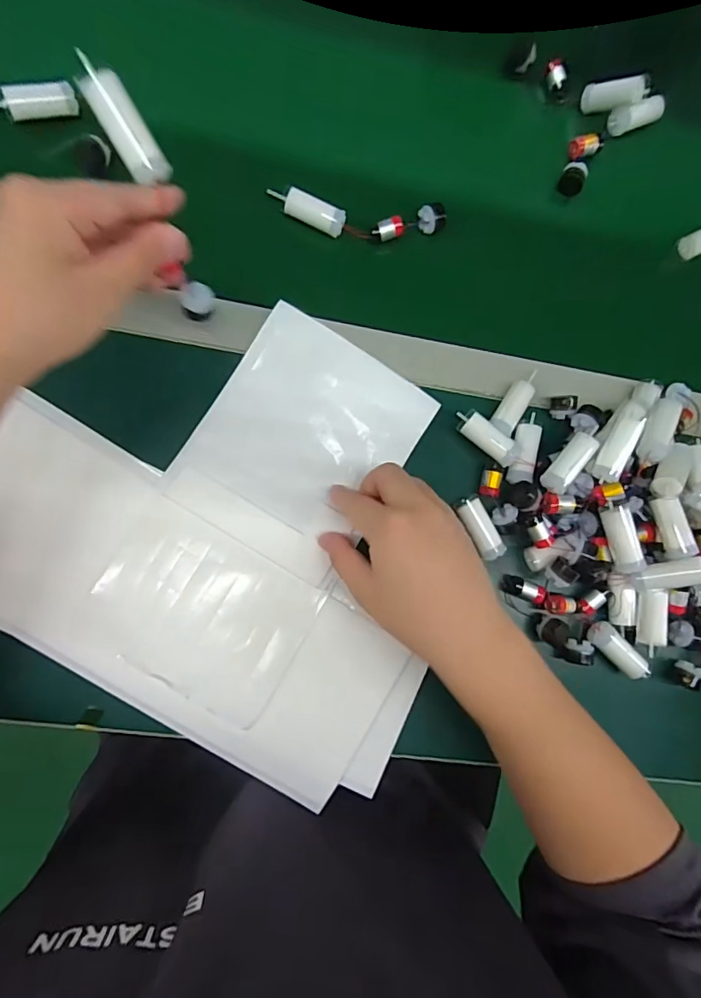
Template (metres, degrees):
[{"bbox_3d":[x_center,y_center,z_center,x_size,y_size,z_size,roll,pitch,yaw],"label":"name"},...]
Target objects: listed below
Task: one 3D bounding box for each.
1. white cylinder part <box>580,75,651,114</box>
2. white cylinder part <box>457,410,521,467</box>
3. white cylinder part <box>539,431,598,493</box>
[{"bbox_3d":[0.234,-0.362,0.430,0.054,0.018,0.017,22,80,36],"label":"white cylinder part"},{"bbox_3d":[0.108,-0.049,0.381,0.055,0.020,0.019,42,81,-2],"label":"white cylinder part"},{"bbox_3d":[0.167,-0.028,0.365,0.018,0.018,0.051,40,81,-2],"label":"white cylinder part"}]

